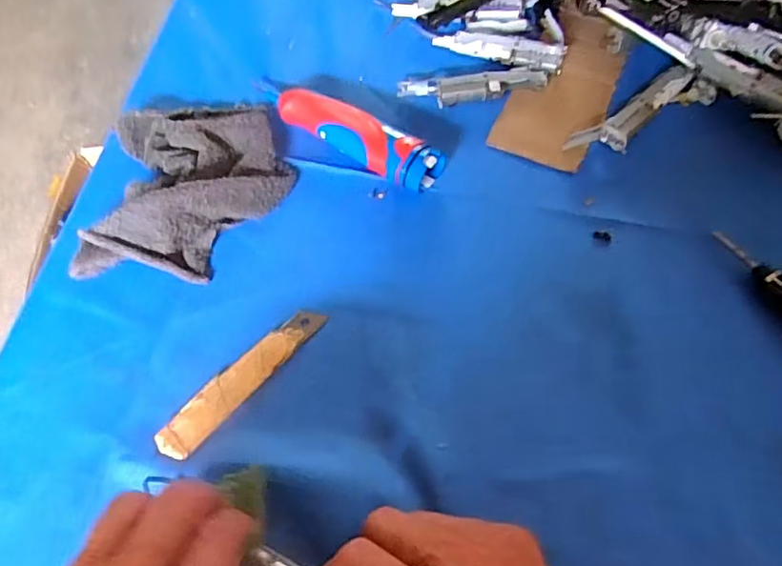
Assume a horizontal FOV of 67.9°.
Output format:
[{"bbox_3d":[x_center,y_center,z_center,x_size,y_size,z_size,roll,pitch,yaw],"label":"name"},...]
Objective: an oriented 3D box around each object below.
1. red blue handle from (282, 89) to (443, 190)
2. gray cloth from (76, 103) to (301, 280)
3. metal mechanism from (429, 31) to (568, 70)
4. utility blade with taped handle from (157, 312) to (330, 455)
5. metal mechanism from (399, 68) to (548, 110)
[{"bbox_3d":[-0.026,-0.100,0.405,0.125,0.029,0.033,27,68,16],"label":"red blue handle"},{"bbox_3d":[-0.135,-0.072,0.394,0.125,0.034,0.142,1,63,5],"label":"gray cloth"},{"bbox_3d":[0.080,-0.177,0.440,0.097,0.017,0.018,17,66,12],"label":"metal mechanism"},{"bbox_3d":[-0.086,0.054,0.338,0.024,0.010,0.112,37,71,20],"label":"utility blade with taped handle"},{"bbox_3d":[0.060,-0.145,0.429,0.108,0.013,0.025,-1,63,3],"label":"metal mechanism"}]

